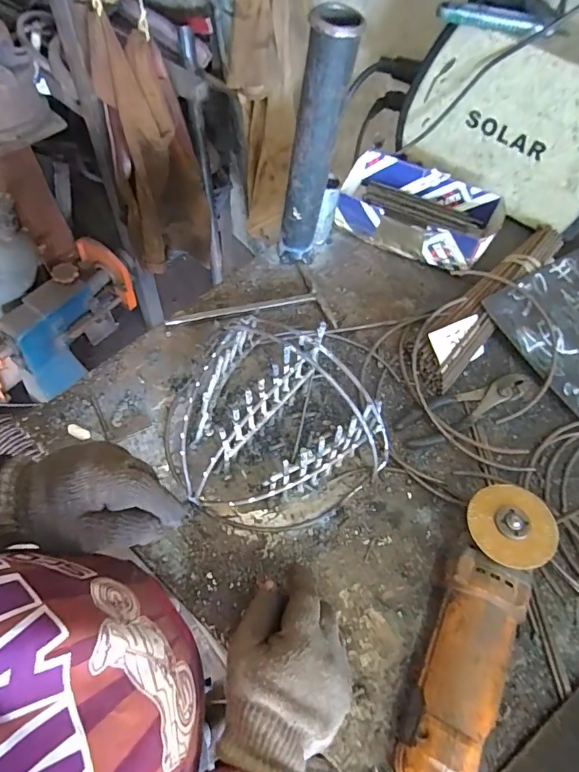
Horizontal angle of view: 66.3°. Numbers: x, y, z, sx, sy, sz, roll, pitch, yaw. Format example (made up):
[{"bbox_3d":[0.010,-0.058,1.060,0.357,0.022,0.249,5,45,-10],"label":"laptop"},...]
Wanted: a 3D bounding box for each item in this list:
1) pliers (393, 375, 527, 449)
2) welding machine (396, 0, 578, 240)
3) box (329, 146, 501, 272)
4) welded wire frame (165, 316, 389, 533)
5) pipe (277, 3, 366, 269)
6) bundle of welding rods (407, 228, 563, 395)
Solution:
[{"bbox_3d":[0.221,0.025,0.559,0.193,0.016,0.049,-25,65,-18],"label":"pliers"},{"bbox_3d":[0.340,-0.397,0.667,0.338,0.226,0.098,36,63,16],"label":"welding machine"},{"bbox_3d":[0.198,-0.274,0.702,0.236,0.067,0.141,25,61,10],"label":"box"},{"bbox_3d":[-0.027,0.035,0.474,0.212,0.114,0.228,-36,68,-22],"label":"welded wire frame"},{"bbox_3d":[0.028,-0.271,0.546,0.062,0.302,0.046,-1,60,-5],"label":"pipe"},{"bbox_3d":[0.288,-0.129,0.636,0.077,0.038,0.356,39,64,17],"label":"bundle of welding rods"}]

